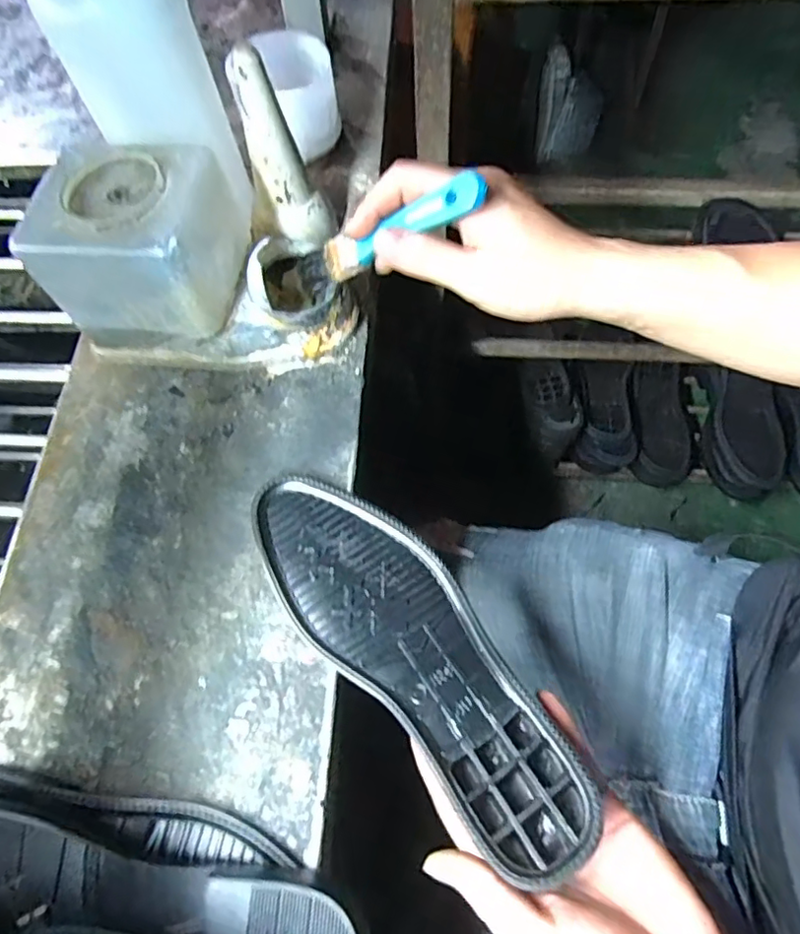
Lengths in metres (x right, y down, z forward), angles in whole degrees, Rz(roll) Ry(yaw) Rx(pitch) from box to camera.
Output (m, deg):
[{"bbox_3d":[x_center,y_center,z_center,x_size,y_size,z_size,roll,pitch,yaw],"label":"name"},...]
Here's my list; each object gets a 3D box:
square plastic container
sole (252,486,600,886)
[{"bbox_3d":[-0.177,-0.160,0.402,0.117,0.083,0.103,6,66,6],"label":"square plastic container"},{"bbox_3d":[0.005,0.104,0.349,0.086,0.024,0.264,-38,66,-13],"label":"sole"}]

